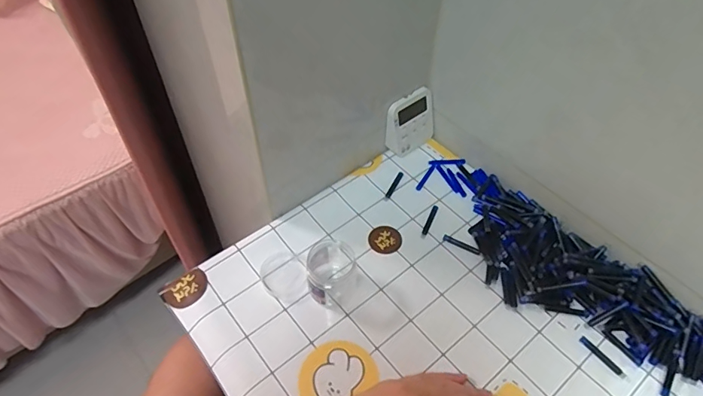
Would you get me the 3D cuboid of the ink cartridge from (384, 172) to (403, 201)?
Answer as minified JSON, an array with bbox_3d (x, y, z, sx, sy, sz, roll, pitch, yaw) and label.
[{"bbox_3d":[0.056,-0.016,0.618,0.007,0.004,0.052,23,56,17],"label":"ink cartridge"}]

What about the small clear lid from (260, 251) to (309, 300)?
[{"bbox_3d":[-0.075,0.088,0.530,0.058,0.006,0.050,38,59,26],"label":"small clear lid"}]

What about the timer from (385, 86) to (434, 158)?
[{"bbox_3d":[0.081,-0.104,0.642,0.076,0.083,0.019,-33,42,-22],"label":"timer"}]

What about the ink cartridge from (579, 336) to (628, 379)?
[{"bbox_3d":[0.258,0.162,0.477,0.008,0.004,0.051,-31,58,-22],"label":"ink cartridge"}]

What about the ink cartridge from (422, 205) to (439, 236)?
[{"bbox_3d":[0.099,0.027,0.584,0.007,0.004,0.048,21,55,15],"label":"ink cartridge"}]

